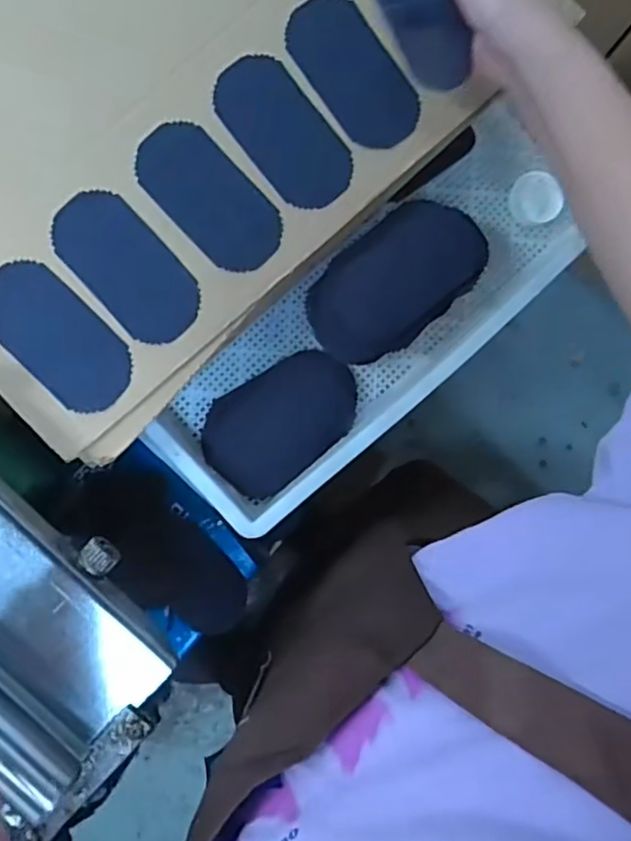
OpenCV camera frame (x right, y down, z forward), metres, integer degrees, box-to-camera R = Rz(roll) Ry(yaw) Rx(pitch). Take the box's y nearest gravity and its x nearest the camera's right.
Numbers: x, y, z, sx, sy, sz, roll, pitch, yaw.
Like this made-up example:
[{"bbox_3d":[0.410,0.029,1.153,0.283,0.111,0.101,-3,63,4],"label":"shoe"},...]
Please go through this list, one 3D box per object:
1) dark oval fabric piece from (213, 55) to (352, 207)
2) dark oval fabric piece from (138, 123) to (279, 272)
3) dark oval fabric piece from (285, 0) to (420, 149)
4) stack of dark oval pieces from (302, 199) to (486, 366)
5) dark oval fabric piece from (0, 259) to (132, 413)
[{"bbox_3d":[-0.025,-0.231,0.501,0.067,0.005,0.130,-38,90,-1],"label":"dark oval fabric piece"},{"bbox_3d":[-0.084,-0.177,0.496,0.067,0.004,0.130,-43,89,-6],"label":"dark oval fabric piece"},{"bbox_3d":[0.029,-0.279,0.497,0.065,0.012,0.132,-36,89,-1],"label":"dark oval fabric piece"},{"bbox_3d":[0.068,-0.123,0.564,0.159,0.050,0.103,-41,90,-3],"label":"stack of dark oval pieces"},{"bbox_3d":[-0.203,-0.065,0.493,0.132,0.010,0.068,44,87,0],"label":"dark oval fabric piece"}]

